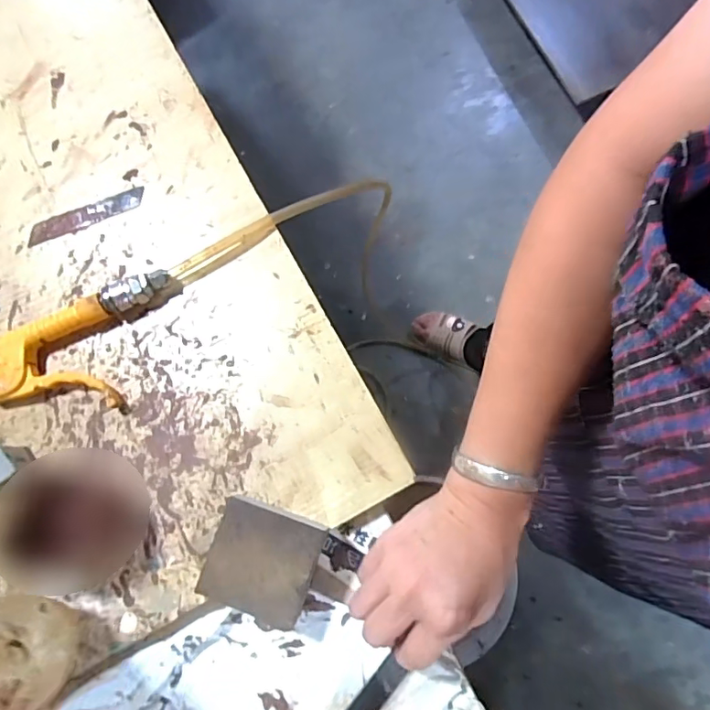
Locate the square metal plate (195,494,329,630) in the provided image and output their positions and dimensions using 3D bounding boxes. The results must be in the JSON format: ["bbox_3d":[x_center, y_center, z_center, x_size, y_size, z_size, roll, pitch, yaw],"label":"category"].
[{"bbox_3d":[-0.061,0.138,0.347,0.068,0.032,0.069,19,78,6],"label":"square metal plate"}]

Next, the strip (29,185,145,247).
[{"bbox_3d":[-0.223,-0.116,0.425,0.098,0.004,0.019,-21,77,-3],"label":"strip"}]

